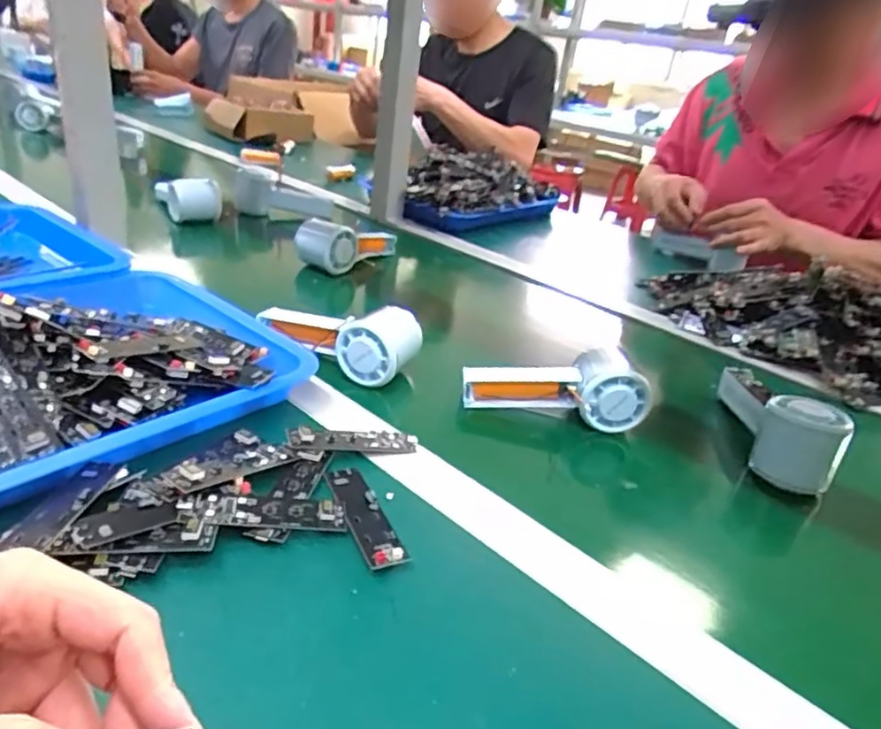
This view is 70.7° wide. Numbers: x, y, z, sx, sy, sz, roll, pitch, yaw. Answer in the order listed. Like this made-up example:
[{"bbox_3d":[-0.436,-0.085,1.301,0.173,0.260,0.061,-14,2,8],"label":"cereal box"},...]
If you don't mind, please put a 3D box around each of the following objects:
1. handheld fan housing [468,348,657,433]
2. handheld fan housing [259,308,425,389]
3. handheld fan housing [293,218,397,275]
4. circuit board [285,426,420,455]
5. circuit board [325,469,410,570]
[{"bbox_3d":[0.100,0.013,0.528,0.151,0.050,0.058,12,27,7],"label":"handheld fan housing"},{"bbox_3d":[-0.094,-0.033,0.562,0.146,0.045,0.062,19,29,21],"label":"handheld fan housing"},{"bbox_3d":[-0.126,-0.163,0.825,0.078,0.071,0.143,17,28,16],"label":"handheld fan housing"},{"bbox_3d":[-0.060,0.053,0.434,0.090,0.010,0.025,6,26,-26],"label":"circuit board"},{"bbox_3d":[-0.047,0.090,0.376,0.023,0.006,0.090,-6,26,-27],"label":"circuit board"}]

